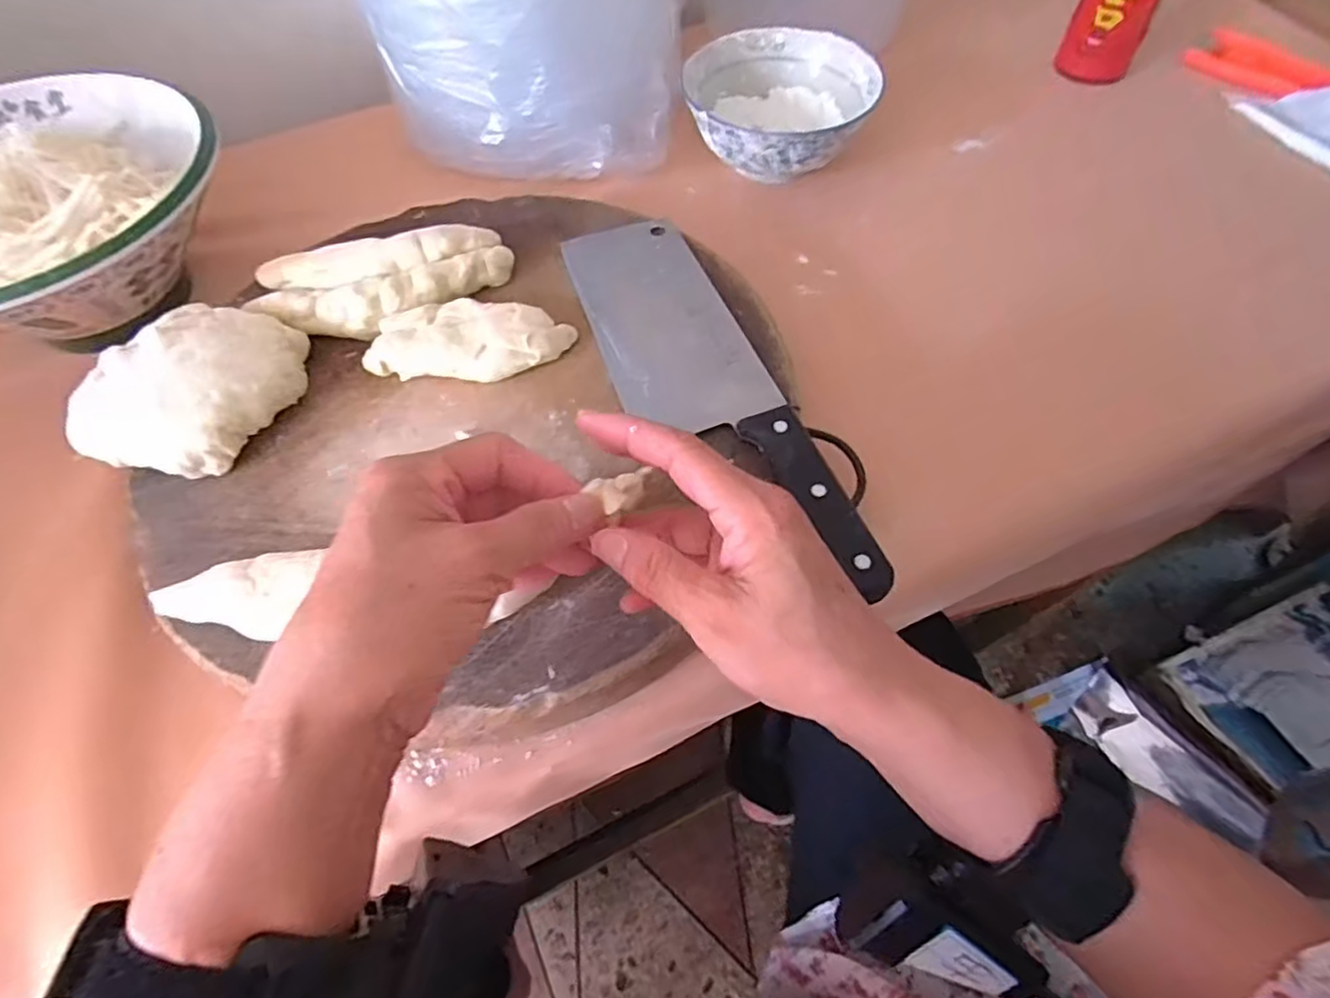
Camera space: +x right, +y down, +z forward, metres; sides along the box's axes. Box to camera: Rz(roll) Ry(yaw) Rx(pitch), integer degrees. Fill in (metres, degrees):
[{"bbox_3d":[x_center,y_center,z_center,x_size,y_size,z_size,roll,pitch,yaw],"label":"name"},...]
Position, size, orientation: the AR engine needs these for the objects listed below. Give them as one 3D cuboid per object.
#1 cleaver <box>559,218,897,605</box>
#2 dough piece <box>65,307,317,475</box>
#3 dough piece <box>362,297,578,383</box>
[{"bbox_3d":[0.017,-0.065,0.361,0.082,0.017,0.285,-17,60,-9],"label":"cleaver"},{"bbox_3d":[-0.253,-0.061,0.355,0.091,0.030,0.097,7,59,5],"label":"dough piece"},{"bbox_3d":[-0.111,-0.091,0.381,0.110,0.016,0.047,4,59,3],"label":"dough piece"}]

